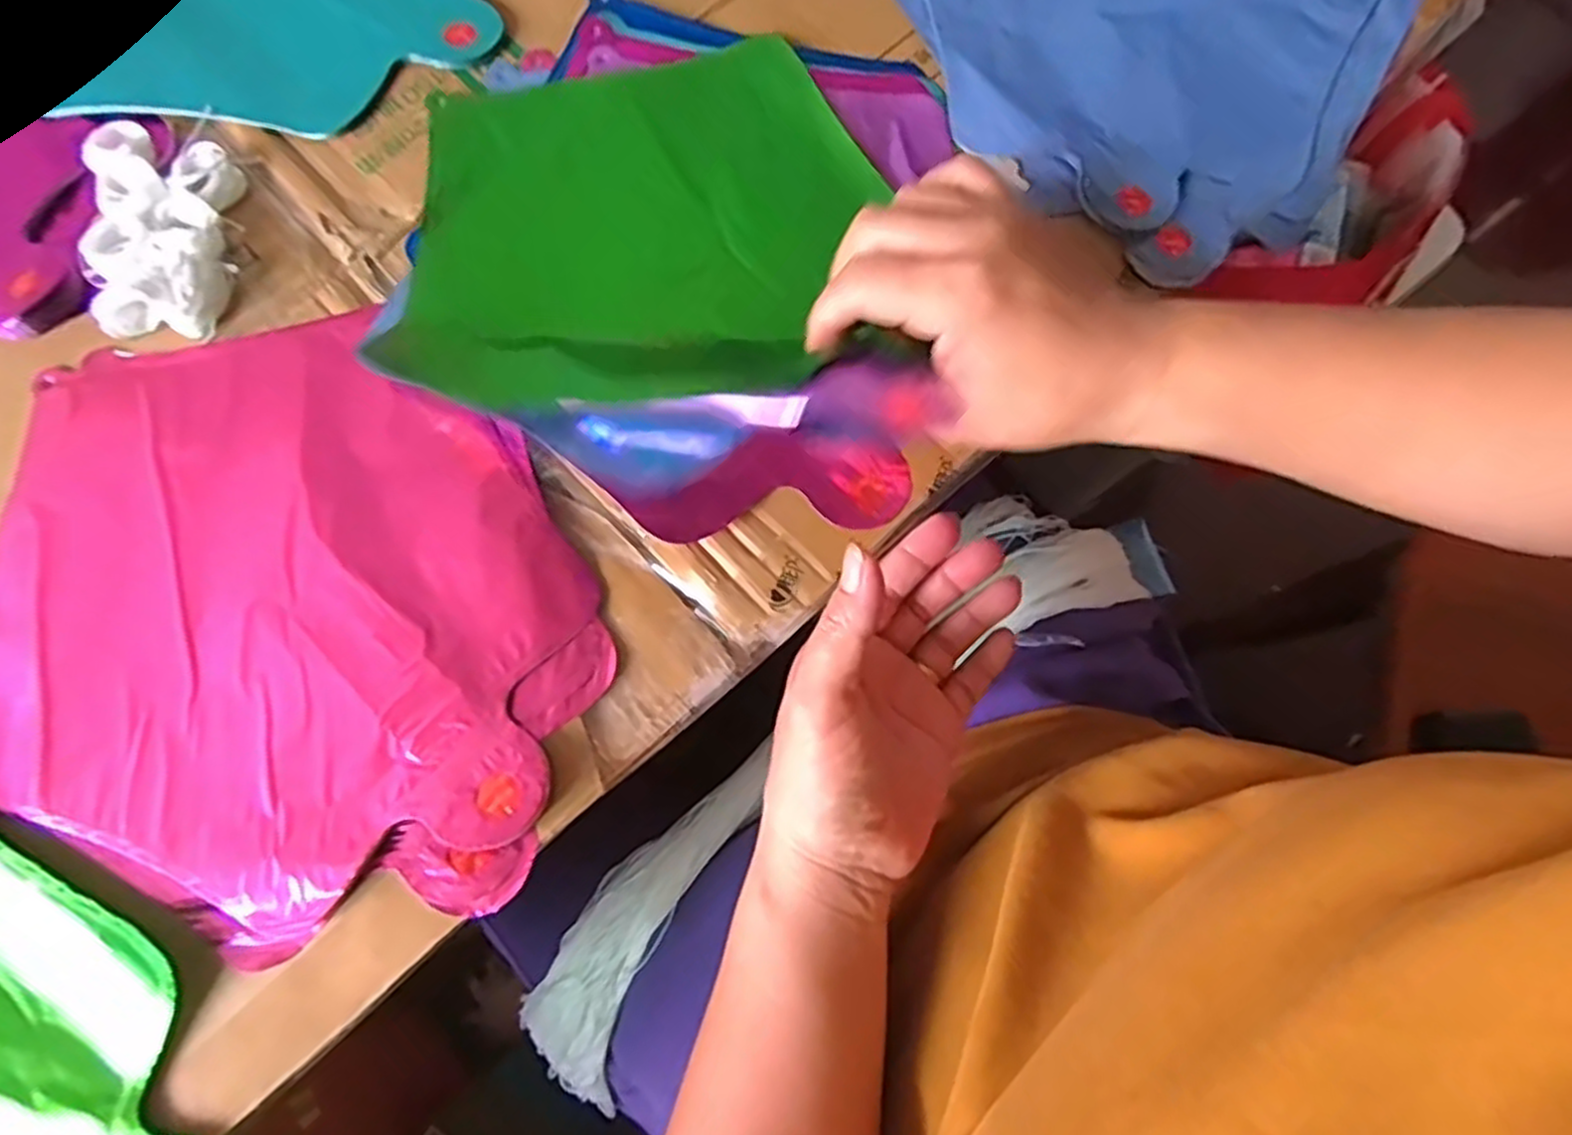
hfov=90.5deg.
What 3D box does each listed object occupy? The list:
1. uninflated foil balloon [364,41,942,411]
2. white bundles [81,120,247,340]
[{"bbox_3d":[-0.063,-0.151,0.332,0.199,0.026,0.177,-8,74,-1],"label":"uninflated foil balloon"},{"bbox_3d":[-0.276,-0.154,0.342,0.063,0.019,0.116,-16,74,-4],"label":"white bundles"}]

